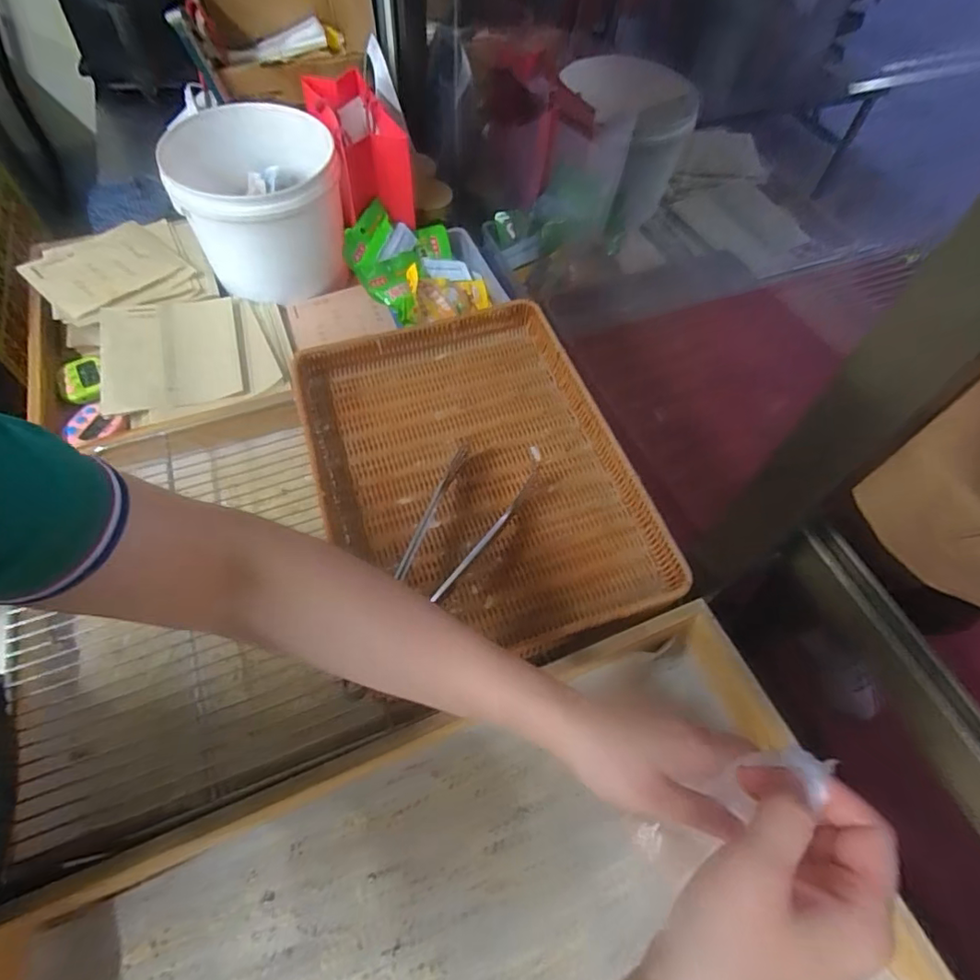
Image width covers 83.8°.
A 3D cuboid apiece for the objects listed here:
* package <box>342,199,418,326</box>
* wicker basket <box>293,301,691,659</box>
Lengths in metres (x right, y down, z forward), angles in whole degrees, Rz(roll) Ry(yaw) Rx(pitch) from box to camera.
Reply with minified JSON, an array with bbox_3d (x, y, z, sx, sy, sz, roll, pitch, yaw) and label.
[{"bbox_3d":[-0.143,-0.301,0.724,0.094,0.056,0.161,-4,58,-5],"label":"package"},{"bbox_3d":[-0.018,-0.025,0.585,0.314,0.048,0.419,-17,60,-13],"label":"wicker basket"}]

